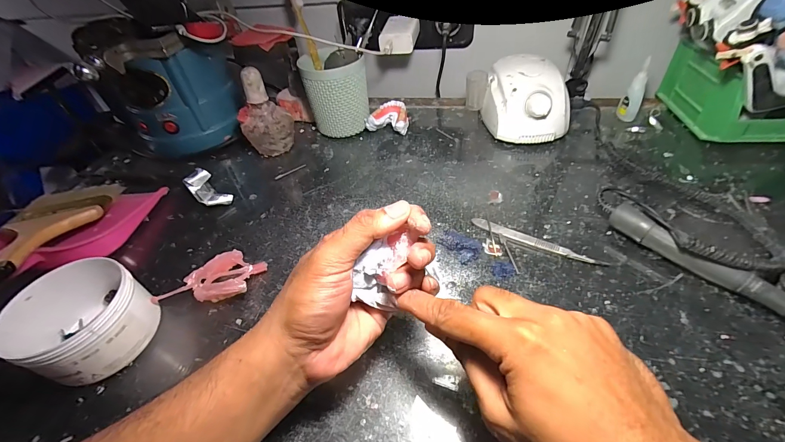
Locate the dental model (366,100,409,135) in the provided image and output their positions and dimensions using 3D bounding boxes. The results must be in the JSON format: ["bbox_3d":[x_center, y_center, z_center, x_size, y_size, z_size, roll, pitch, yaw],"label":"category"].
[{"bbox_3d":[-0.005,-0.161,0.528,0.062,0.035,0.051,9,47,16],"label":"dental model"}]

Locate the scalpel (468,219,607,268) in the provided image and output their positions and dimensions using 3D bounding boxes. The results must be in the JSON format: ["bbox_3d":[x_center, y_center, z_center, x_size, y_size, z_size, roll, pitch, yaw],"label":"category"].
[{"bbox_3d":[0.149,0.021,0.350,0.133,0.005,0.015,20,51,25],"label":"scalpel"}]

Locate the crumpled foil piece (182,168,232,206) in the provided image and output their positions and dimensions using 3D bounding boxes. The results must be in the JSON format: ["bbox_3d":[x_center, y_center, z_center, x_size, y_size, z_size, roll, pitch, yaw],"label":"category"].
[{"bbox_3d":[-0.245,-0.041,0.441,0.071,0.028,0.033,31,56,32],"label":"crumpled foil piece"}]

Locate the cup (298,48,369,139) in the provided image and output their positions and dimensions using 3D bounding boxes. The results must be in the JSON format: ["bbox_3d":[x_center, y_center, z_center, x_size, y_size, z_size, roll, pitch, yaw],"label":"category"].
[{"bbox_3d":[-0.084,-0.194,0.514,0.091,0.113,0.083,-3,45,3],"label":"cup"}]

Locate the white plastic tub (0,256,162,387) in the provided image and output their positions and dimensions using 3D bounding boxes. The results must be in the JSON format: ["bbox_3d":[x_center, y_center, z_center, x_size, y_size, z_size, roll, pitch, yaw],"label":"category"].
[{"bbox_3d":[-0.266,0.087,0.291,0.089,0.064,0.087,15,49,20],"label":"white plastic tub"}]

